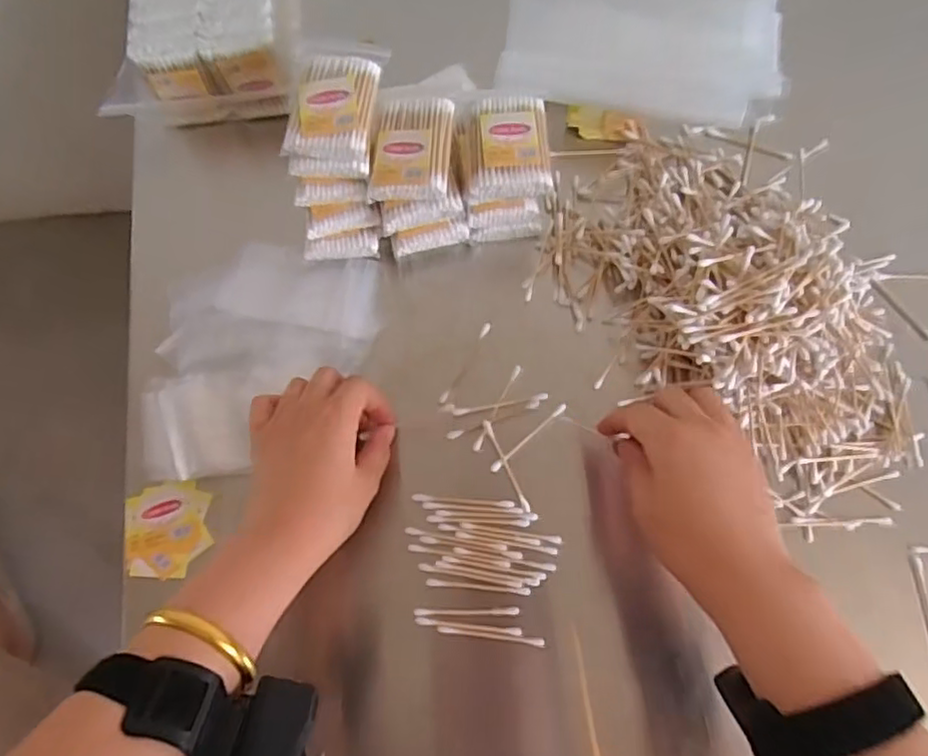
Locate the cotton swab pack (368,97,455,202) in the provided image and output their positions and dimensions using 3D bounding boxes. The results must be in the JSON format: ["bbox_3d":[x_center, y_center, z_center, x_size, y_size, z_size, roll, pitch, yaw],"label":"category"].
[{"bbox_3d":[-0.036,-0.163,0.474,0.054,0.017,0.076,5,74,2],"label":"cotton swab pack"}]

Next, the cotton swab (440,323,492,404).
[{"bbox_3d":[0.001,-0.013,0.506,0.006,0.004,0.073,29,76,8],"label":"cotton swab"}]

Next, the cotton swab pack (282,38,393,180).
[{"bbox_3d":[-0.089,-0.197,0.468,0.056,0.025,0.092,8,74,3],"label":"cotton swab pack"}]

